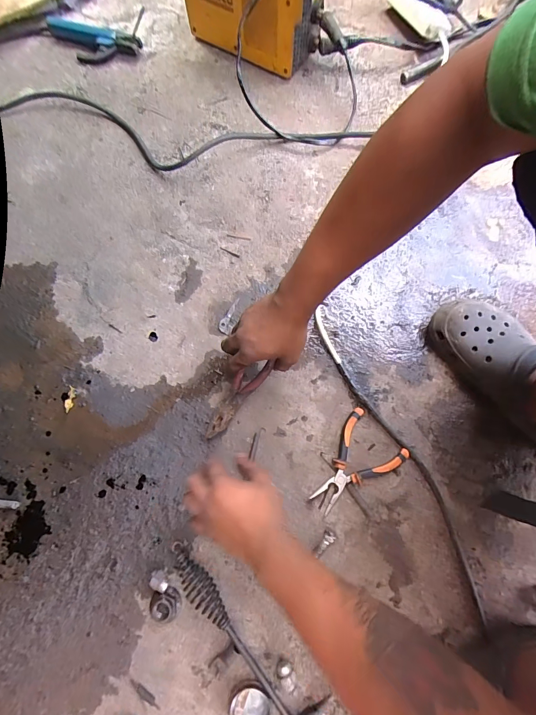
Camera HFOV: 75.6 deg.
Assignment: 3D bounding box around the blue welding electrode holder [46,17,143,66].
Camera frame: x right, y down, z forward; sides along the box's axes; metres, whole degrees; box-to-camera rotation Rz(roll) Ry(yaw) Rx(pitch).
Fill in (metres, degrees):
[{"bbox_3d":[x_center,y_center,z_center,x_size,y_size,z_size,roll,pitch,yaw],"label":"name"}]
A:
[{"bbox_3d":[-0.363,-0.641,0.703,0.199,0.035,0.076,19,76,6],"label":"blue welding electrode holder"}]

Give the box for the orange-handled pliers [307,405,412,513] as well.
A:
[{"bbox_3d":[0.116,0.150,0.487,0.137,0.019,0.092,-42,78,-9],"label":"orange-handled pliers"}]

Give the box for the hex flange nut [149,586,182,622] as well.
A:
[{"bbox_3d":[-0.132,0.319,0.446,0.037,0.018,0.035,35,78,10],"label":"hex flange nut"}]

